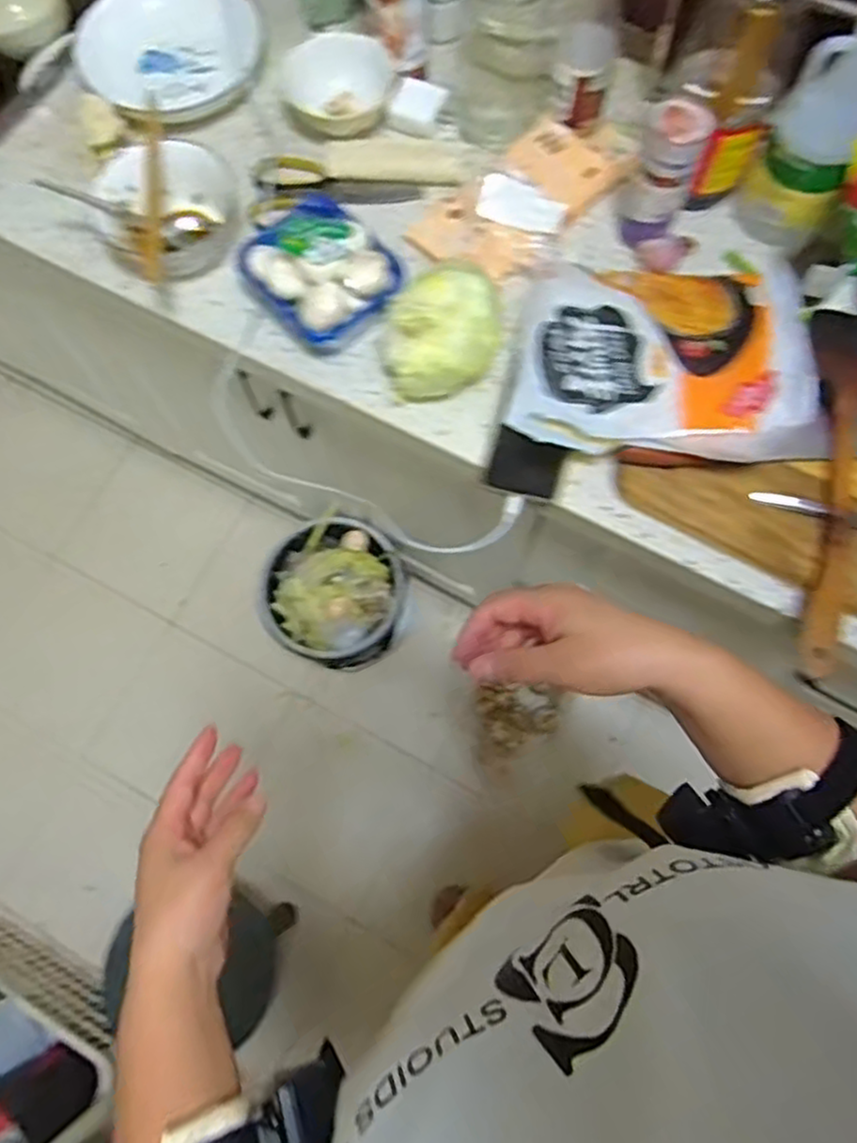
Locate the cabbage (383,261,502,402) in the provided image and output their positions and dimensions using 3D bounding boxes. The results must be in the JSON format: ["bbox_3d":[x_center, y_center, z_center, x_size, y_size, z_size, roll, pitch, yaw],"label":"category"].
[{"bbox_3d":[0.017,-0.223,0.692,0.121,0.097,0.098,-15,70,-6],"label":"cabbage"}]

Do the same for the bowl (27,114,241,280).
[{"bbox_3d":[-0.271,-0.362,0.763,0.148,0.095,0.150,35,73,12],"label":"bowl"}]

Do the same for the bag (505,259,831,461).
[{"bbox_3d":[0.226,-0.214,0.688,0.294,0.046,0.245,3,69,0],"label":"bag"}]

